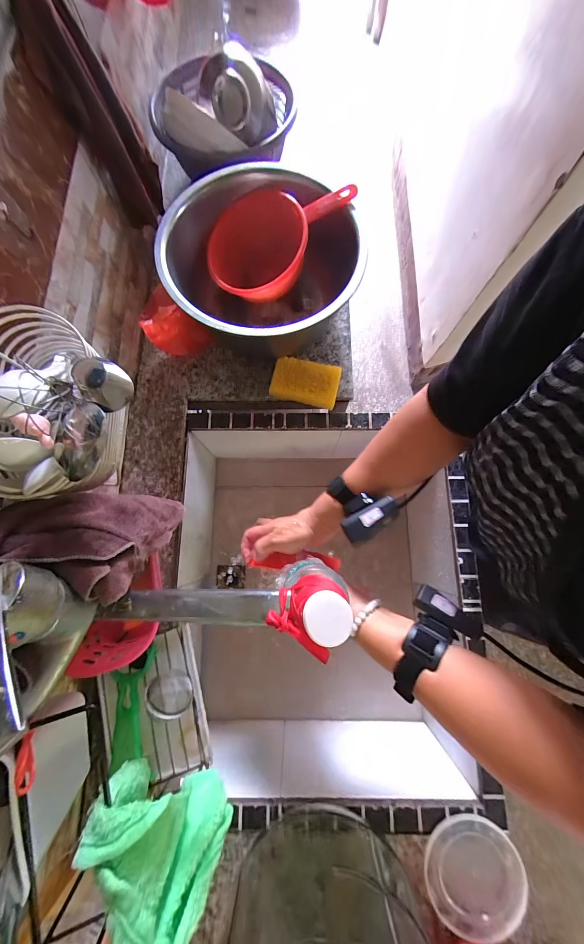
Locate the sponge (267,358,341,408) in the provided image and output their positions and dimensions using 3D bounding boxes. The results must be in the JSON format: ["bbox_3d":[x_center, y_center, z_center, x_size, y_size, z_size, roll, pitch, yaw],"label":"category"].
[{"bbox_3d":[0.027,-0.172,0.572,0.122,0.033,0.082,14,78,4],"label":"sponge"}]

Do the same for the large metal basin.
[{"bbox_3d":[-0.045,-0.369,0.558,0.353,0.144,0.351,0,78,1],"label":"large metal basin"}]

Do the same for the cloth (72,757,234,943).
[{"bbox_3d":[-0.109,0.327,0.286,0.044,0.177,0.144,-22,79,-4],"label":"cloth"}]

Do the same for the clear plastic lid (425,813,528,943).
[{"bbox_3d":[0.256,0.559,0.415,0.135,0.011,0.127,0,78,1],"label":"clear plastic lid"}]

